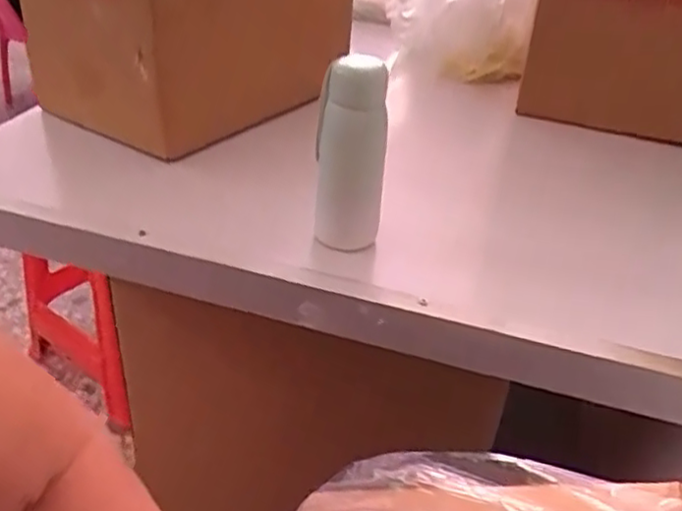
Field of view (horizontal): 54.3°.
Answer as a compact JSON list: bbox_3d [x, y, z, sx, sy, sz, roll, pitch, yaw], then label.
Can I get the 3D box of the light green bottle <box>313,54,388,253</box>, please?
[{"bbox_3d":[0.009,-0.089,0.621,0.066,0.186,0.057,4,34,0],"label":"light green bottle"}]

